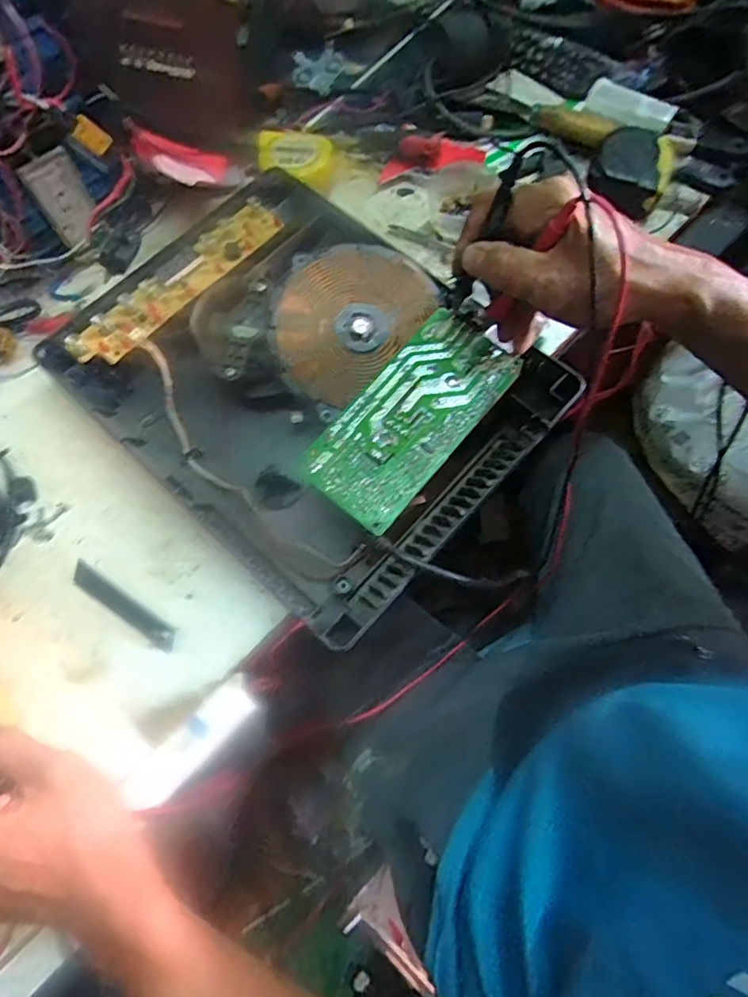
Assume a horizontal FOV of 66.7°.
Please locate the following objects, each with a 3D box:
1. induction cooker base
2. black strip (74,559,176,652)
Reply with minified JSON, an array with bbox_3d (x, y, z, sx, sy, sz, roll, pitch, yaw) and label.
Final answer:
[{"bbox_3d":[-0.053,-0.094,0.447,0.335,0.059,0.271,40,75,14],"label":"induction cooker base"},{"bbox_3d":[-0.186,0.079,0.419,0.097,0.004,0.016,33,74,12],"label":"black strip"}]

